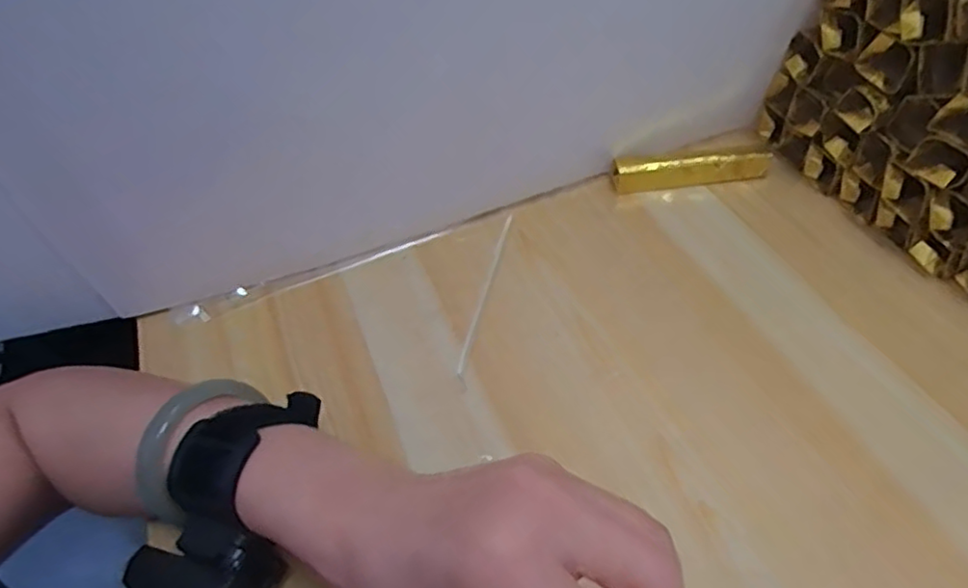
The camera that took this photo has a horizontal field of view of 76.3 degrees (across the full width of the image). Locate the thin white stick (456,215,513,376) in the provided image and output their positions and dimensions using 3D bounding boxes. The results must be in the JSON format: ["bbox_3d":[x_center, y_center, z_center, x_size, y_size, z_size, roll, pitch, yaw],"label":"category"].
[{"bbox_3d":[0.001,-0.005,0.390,0.004,0.006,0.134,9,51,12],"label":"thin white stick"}]

